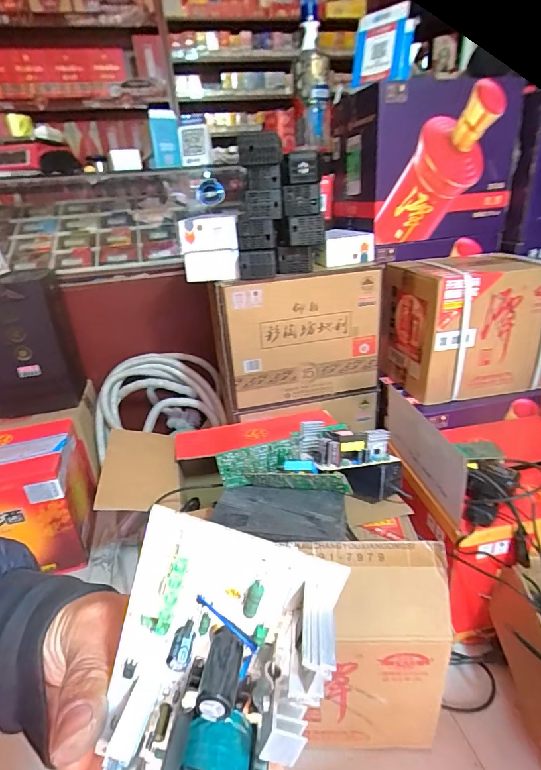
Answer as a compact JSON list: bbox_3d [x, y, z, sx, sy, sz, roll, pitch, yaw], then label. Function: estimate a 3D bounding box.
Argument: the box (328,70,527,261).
[{"bbox_3d":[0.379,-0.551,1.090,0.370,0.352,0.294,-9,26,-9],"label":"box"}]

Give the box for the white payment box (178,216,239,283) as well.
[{"bbox_3d":[-0.132,-0.292,0.889,0.123,0.131,0.031,-1,26,7],"label":"white payment box"}]

